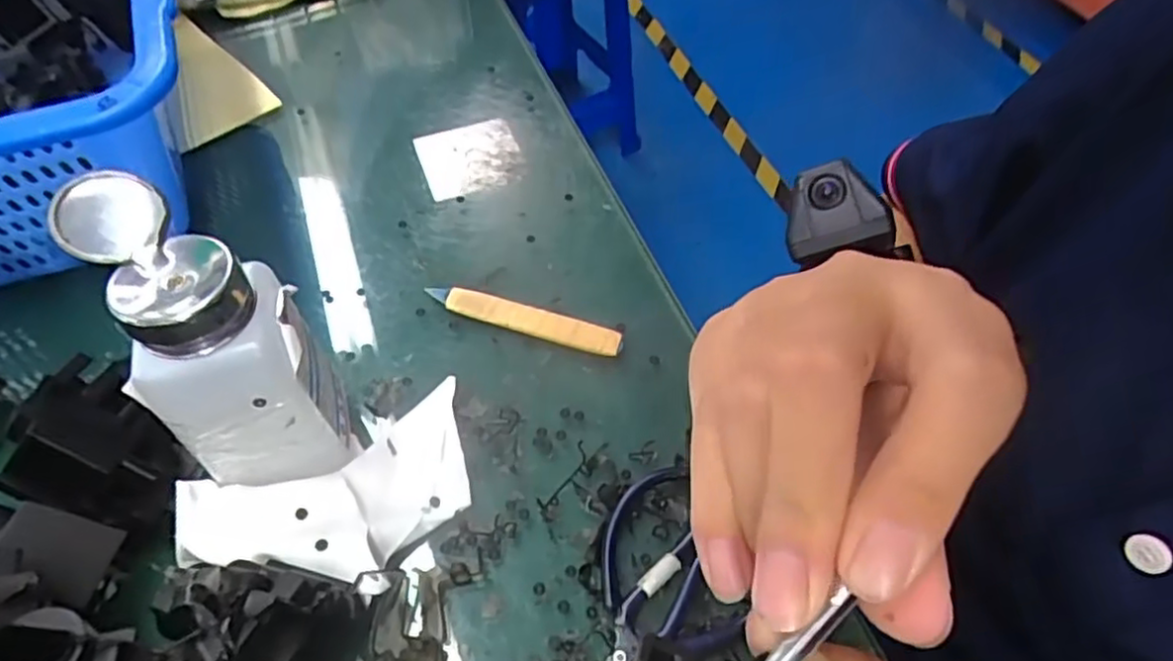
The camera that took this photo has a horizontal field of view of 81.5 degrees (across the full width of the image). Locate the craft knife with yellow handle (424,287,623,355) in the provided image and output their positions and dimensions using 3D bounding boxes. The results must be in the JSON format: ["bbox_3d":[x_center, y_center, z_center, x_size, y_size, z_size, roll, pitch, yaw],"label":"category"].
[{"bbox_3d":[-0.034,-0.006,0.370,0.109,0.008,0.018,15,56,9],"label":"craft knife with yellow handle"}]

